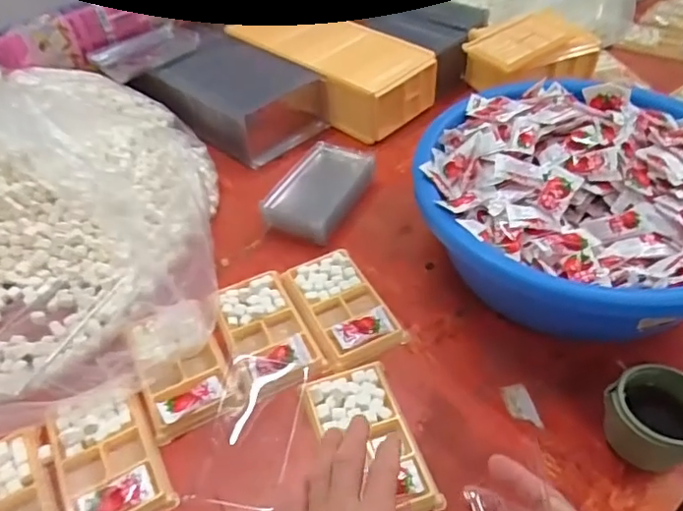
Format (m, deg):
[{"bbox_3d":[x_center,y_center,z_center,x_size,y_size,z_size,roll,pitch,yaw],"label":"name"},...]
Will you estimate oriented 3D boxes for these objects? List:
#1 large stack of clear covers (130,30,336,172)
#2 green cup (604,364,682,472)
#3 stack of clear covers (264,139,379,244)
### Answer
[{"bbox_3d":[-0.151,-0.225,0.788,0.226,0.076,0.153,28,54,28],"label":"large stack of clear covers"},{"bbox_3d":[0.239,0.128,0.429,0.069,0.061,0.064,-2,46,2],"label":"green cup"},{"bbox_3d":[-0.021,-0.082,0.662,0.087,0.033,0.152,18,50,20],"label":"stack of clear covers"}]

